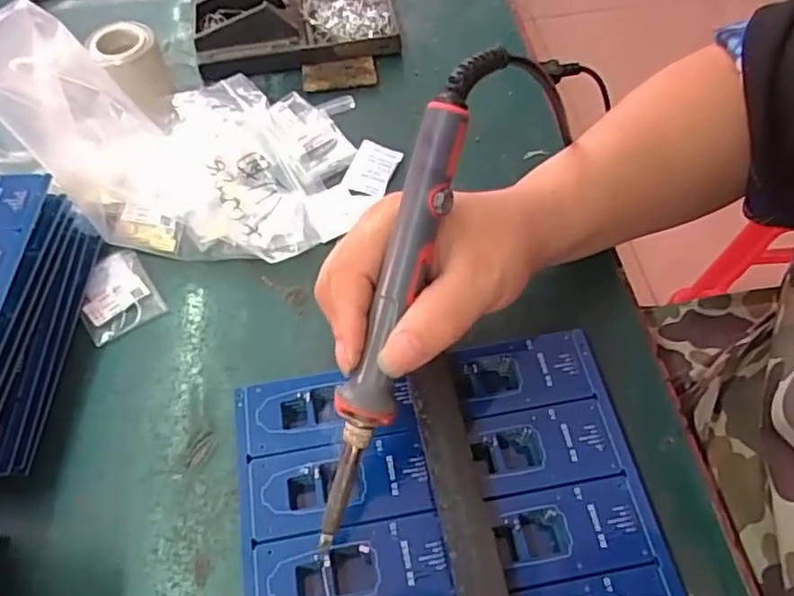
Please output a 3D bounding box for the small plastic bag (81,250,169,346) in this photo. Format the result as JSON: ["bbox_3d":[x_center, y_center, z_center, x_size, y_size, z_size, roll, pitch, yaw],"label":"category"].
[{"bbox_3d":[-0.173,-0.002,0.396,0.045,0.007,0.055,-31,62,-16],"label":"small plastic bag"}]

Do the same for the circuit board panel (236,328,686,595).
[{"bbox_3d":[0.023,0.105,0.316,0.192,0.020,0.157,-9,58,-4],"label":"circuit board panel"}]

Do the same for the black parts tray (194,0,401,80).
[{"bbox_3d":[-0.080,-0.224,0.511,0.162,0.039,0.088,-12,58,-6],"label":"black parts tray"}]

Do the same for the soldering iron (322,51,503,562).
[{"bbox_3d":[0.001,0.000,0.274,0.022,0.020,0.214,18,97,13],"label":"soldering iron"}]

